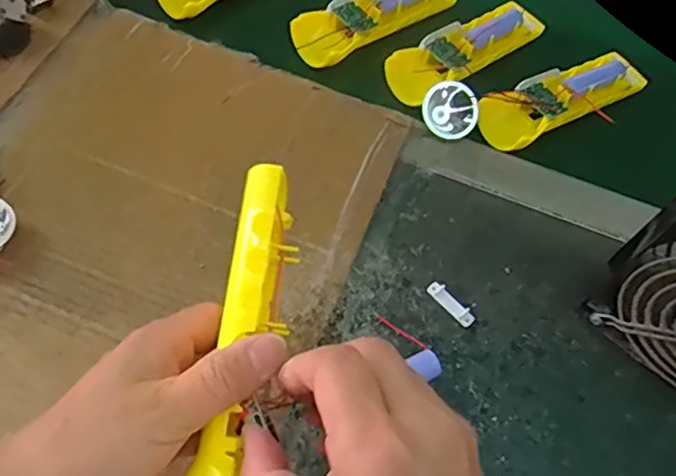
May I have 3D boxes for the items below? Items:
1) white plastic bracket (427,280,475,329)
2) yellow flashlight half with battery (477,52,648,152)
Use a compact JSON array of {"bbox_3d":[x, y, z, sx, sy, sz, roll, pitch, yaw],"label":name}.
[{"bbox_3d":[0.077,0.045,0.419,0.011,0.006,0.037,-38,72,-24],"label":"white plastic bracket"},{"bbox_3d":[0.177,-0.113,0.493,0.147,0.021,0.047,-27,67,-20],"label":"yellow flashlight half with battery"}]

